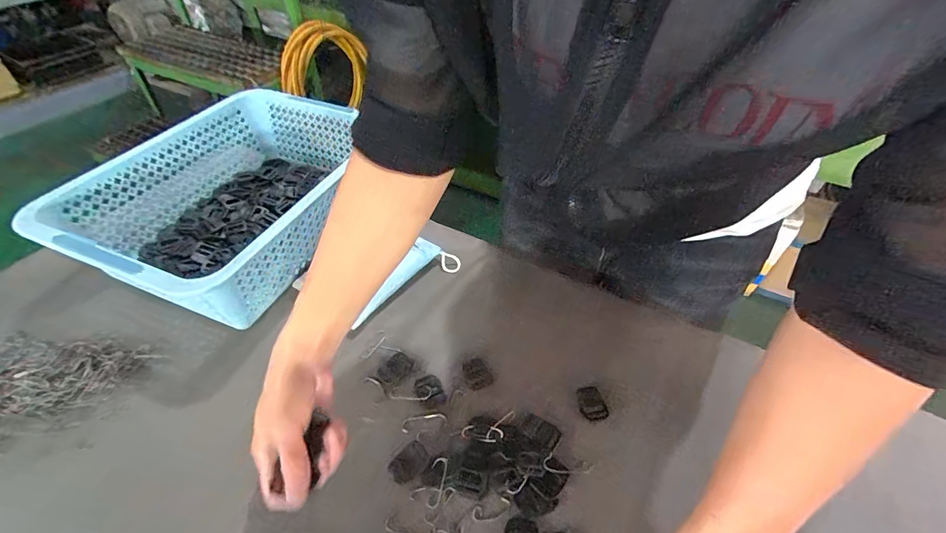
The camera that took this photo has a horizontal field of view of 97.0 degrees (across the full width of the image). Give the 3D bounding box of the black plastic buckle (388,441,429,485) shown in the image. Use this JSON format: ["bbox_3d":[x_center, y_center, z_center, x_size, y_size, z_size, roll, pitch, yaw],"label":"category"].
[{"bbox_3d":[-0.061,0.187,0.400,0.027,0.004,0.037,32,54,26],"label":"black plastic buckle"}]

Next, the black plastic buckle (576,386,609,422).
[{"bbox_3d":[0.124,0.145,0.443,0.026,0.006,0.038,-5,47,-6],"label":"black plastic buckle"}]

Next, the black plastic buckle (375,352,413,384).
[{"bbox_3d":[-0.089,0.113,0.470,0.030,0.004,0.038,32,54,26],"label":"black plastic buckle"}]

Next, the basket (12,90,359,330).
[{"bbox_3d":[-0.317,-0.102,0.586,0.277,0.114,0.383,16,48,13],"label":"basket"}]

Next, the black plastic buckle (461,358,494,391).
[{"bbox_3d":[0.004,0.119,0.466,0.029,0.004,0.037,-21,51,-20],"label":"black plastic buckle"}]

